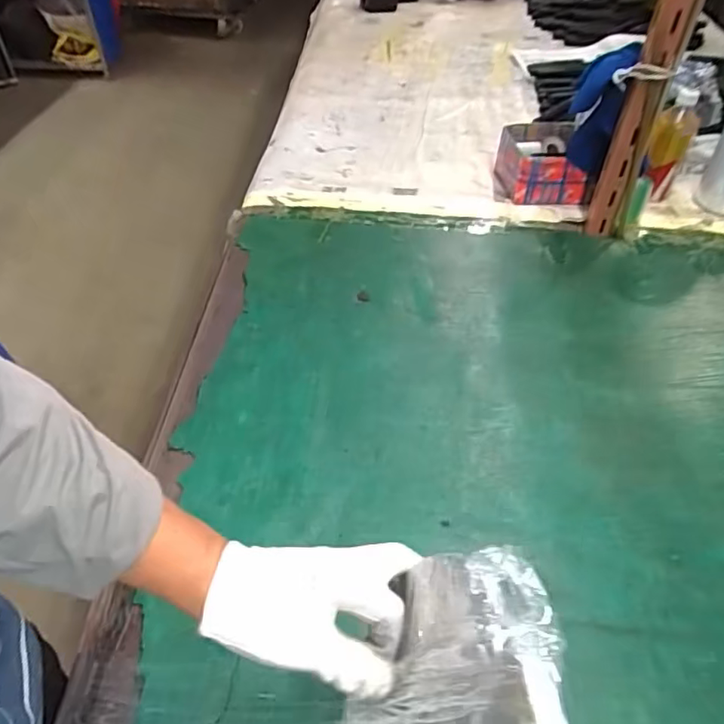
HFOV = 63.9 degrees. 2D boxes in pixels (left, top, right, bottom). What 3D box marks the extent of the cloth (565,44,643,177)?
[{"bbox_3d":[0.337,-0.356,0.832,0.055,0.200,0.077,-30,54,-28],"label":"cloth"}]

